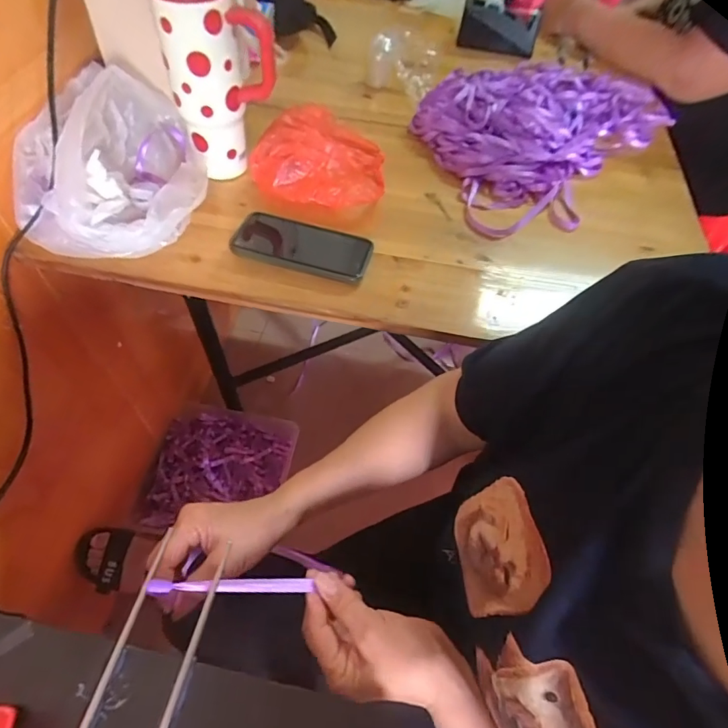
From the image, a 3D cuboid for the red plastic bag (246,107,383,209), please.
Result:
[{"bbox_3d":[-0.053,-0.288,0.637,0.170,0.060,0.181,14,57,4],"label":"red plastic bag"}]

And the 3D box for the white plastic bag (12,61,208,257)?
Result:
[{"bbox_3d":[-0.303,-0.247,0.557,0.209,0.106,0.282,-6,57,-9],"label":"white plastic bag"}]

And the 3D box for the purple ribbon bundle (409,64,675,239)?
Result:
[{"bbox_3d":[0.271,-0.381,0.721,0.287,0.067,0.489,36,61,18],"label":"purple ribbon bundle"}]

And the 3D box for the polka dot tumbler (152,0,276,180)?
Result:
[{"bbox_3d":[-0.166,-0.324,0.545,0.110,0.205,0.083,35,60,17],"label":"polka dot tumbler"}]

